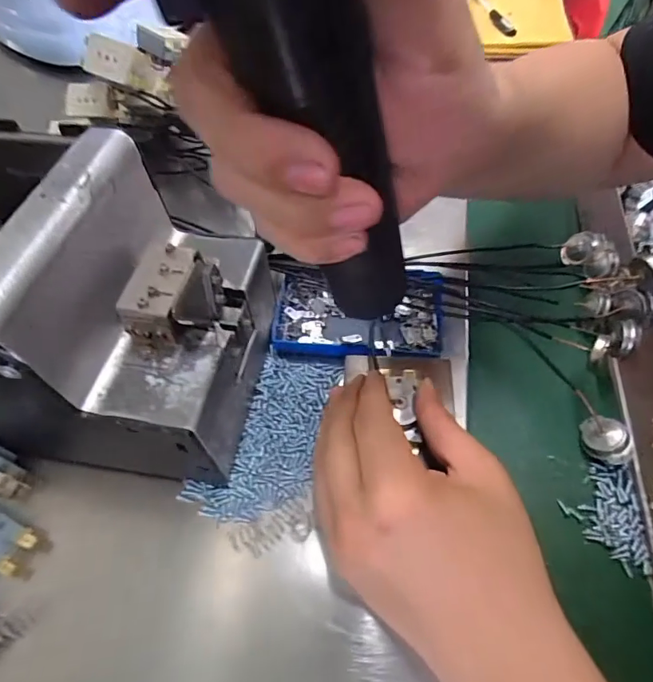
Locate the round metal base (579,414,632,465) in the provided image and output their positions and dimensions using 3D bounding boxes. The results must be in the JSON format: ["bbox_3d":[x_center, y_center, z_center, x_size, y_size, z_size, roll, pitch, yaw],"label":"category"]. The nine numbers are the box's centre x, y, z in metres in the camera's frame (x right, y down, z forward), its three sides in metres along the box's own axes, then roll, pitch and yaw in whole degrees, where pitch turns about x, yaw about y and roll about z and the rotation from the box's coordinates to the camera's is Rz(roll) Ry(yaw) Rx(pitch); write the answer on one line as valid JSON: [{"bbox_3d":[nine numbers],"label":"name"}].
[{"bbox_3d":[0.173,0.061,0.286,0.023,0.017,0.030,13,58,10],"label":"round metal base"}]

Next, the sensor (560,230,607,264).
[{"bbox_3d":[0.198,-0.073,0.356,0.026,0.020,0.028,-1,56,1],"label":"sensor"}]

